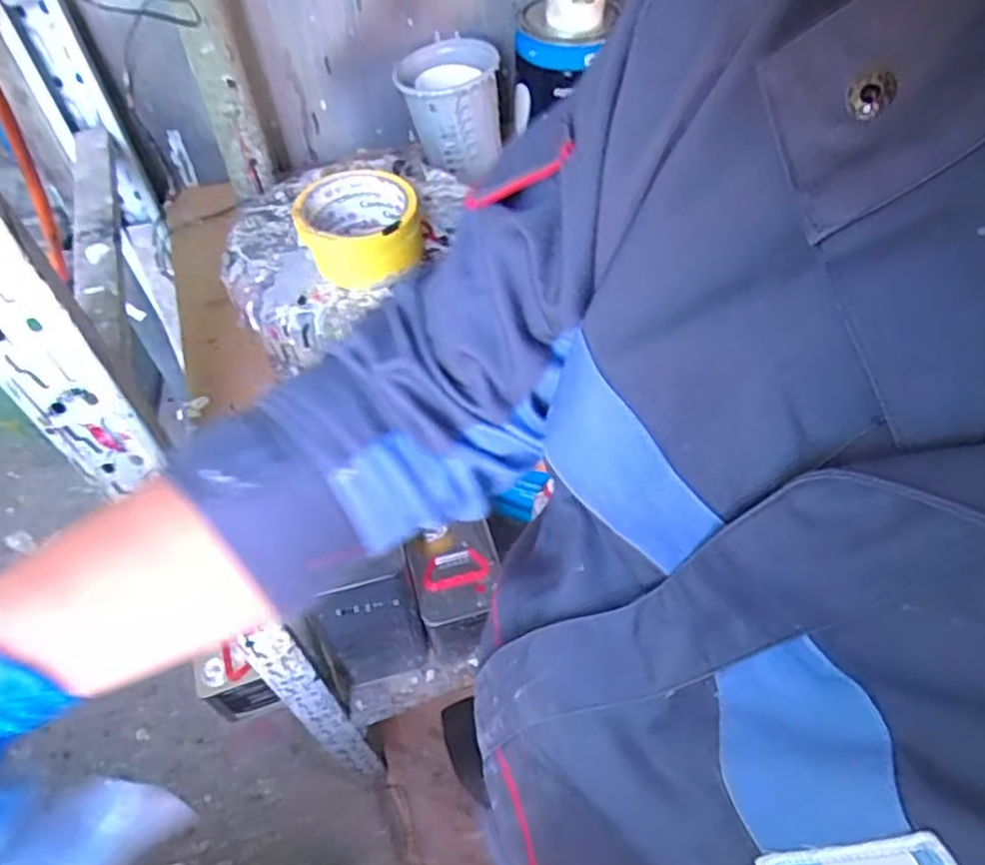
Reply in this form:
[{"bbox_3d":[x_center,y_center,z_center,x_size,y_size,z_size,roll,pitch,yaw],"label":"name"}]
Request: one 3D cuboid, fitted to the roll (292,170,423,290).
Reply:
[{"bbox_3d":[-0.103,-0.158,0.553,0.088,0.051,0.088,-1,53,1],"label":"roll"}]

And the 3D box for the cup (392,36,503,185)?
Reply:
[{"bbox_3d":[-0.043,-0.321,0.699,0.097,0.087,0.100,-4,53,-1],"label":"cup"}]

